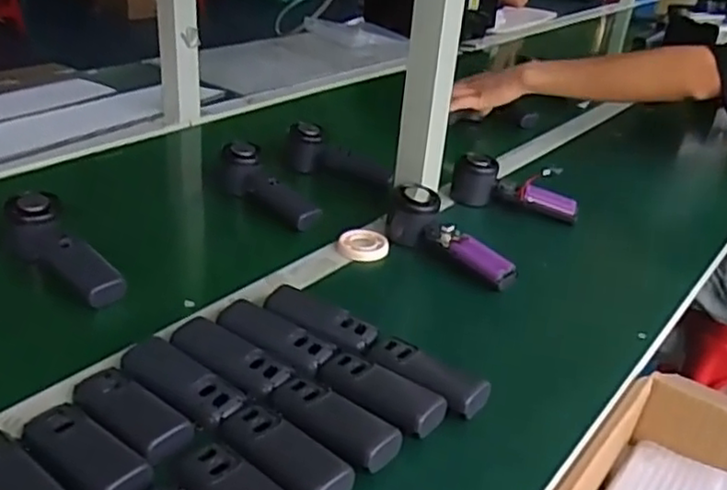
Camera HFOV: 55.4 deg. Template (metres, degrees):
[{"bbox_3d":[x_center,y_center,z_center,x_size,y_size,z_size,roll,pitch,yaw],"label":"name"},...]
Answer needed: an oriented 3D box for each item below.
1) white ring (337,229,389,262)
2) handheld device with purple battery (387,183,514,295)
[{"bbox_3d":[0.000,-0.001,0.777,0.056,0.014,0.056,5,30,-3],"label":"white ring"},{"bbox_3d":[0.096,-0.012,0.760,0.163,0.053,0.045,28,36,32],"label":"handheld device with purple battery"}]

